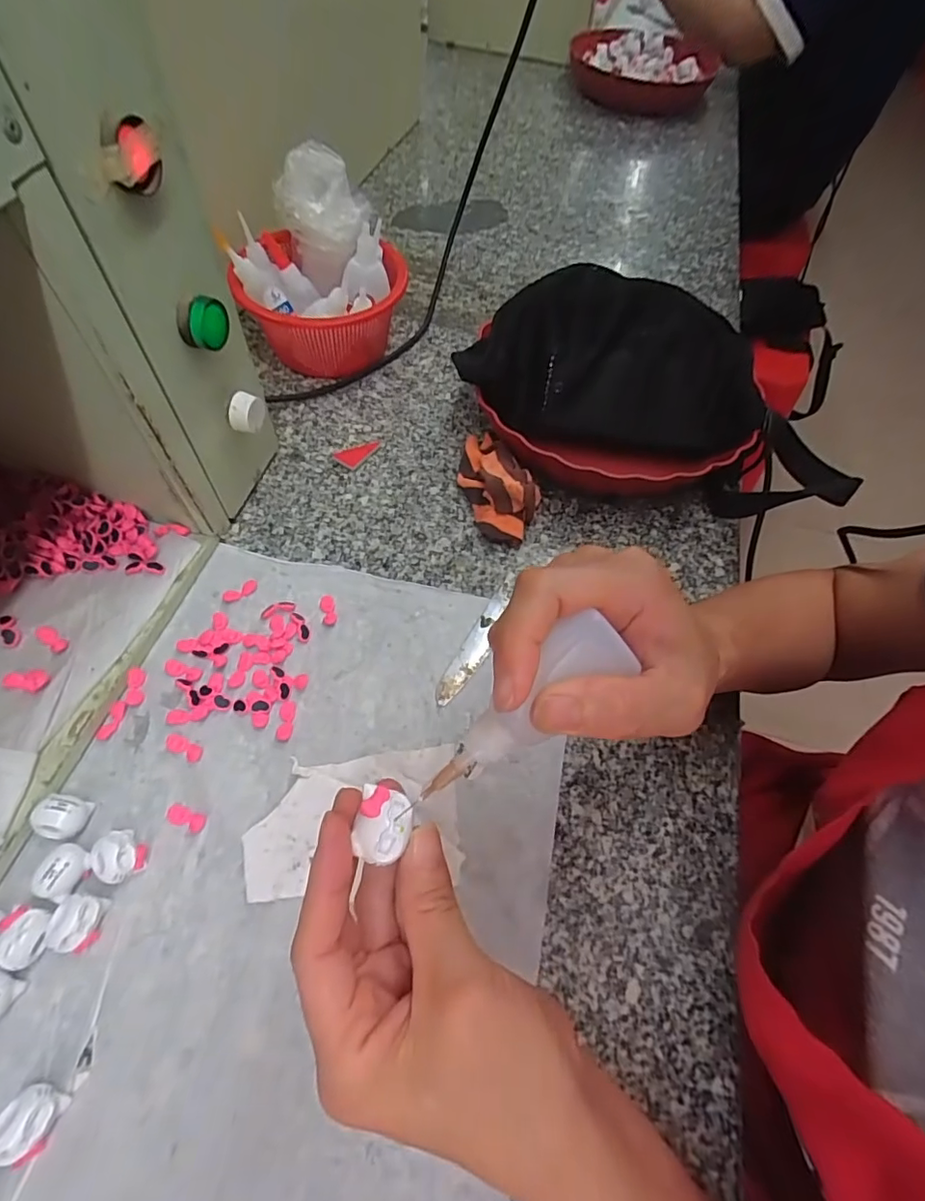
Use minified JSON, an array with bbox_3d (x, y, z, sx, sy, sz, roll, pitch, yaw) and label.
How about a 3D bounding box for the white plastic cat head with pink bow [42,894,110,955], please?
[{"bbox_3d":[-0.196,0.164,0.272,0.021,0.017,0.025,15,60,4],"label":"white plastic cat head with pink bow"}]

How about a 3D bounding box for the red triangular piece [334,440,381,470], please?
[{"bbox_3d":[-0.090,-0.129,0.458,0.023,0.004,0.039,36,63,15],"label":"red triangular piece"}]

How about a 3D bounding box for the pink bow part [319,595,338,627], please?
[{"bbox_3d":[-0.095,0.006,0.379,0.011,0.004,0.024,-11,61,-11],"label":"pink bow part"}]

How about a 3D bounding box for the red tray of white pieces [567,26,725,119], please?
[{"bbox_3d":[0.292,-0.867,0.884,0.226,0.064,0.272,24,61,9],"label":"red tray of white pieces"}]

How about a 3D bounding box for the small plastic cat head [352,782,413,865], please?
[{"bbox_3d":[-0.029,0.082,0.196,0.019,0.008,0.025,13,60,3],"label":"small plastic cat head"}]

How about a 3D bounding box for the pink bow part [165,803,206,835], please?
[{"bbox_3d":[-0.158,0.124,0.306,0.024,0.004,0.010,20,60,7],"label":"pink bow part"}]

